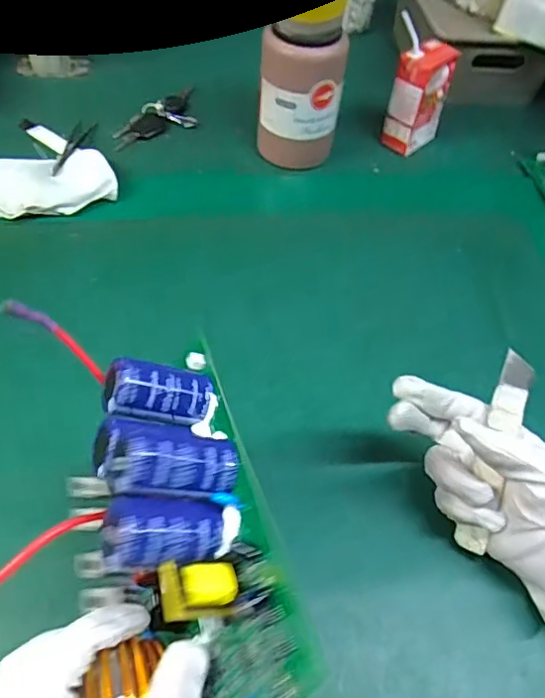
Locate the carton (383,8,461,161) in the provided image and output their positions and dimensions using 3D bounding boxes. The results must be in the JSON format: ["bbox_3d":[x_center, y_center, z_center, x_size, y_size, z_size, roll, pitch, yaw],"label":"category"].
[{"bbox_3d":[0.169,-0.301,0.632,0.072,0.132,0.049,-37,65,-27],"label":"carton"}]

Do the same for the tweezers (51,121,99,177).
[{"bbox_3d":[-0.226,-0.228,0.625,0.025,0.006,0.138,3,42,-3],"label":"tweezers"}]

